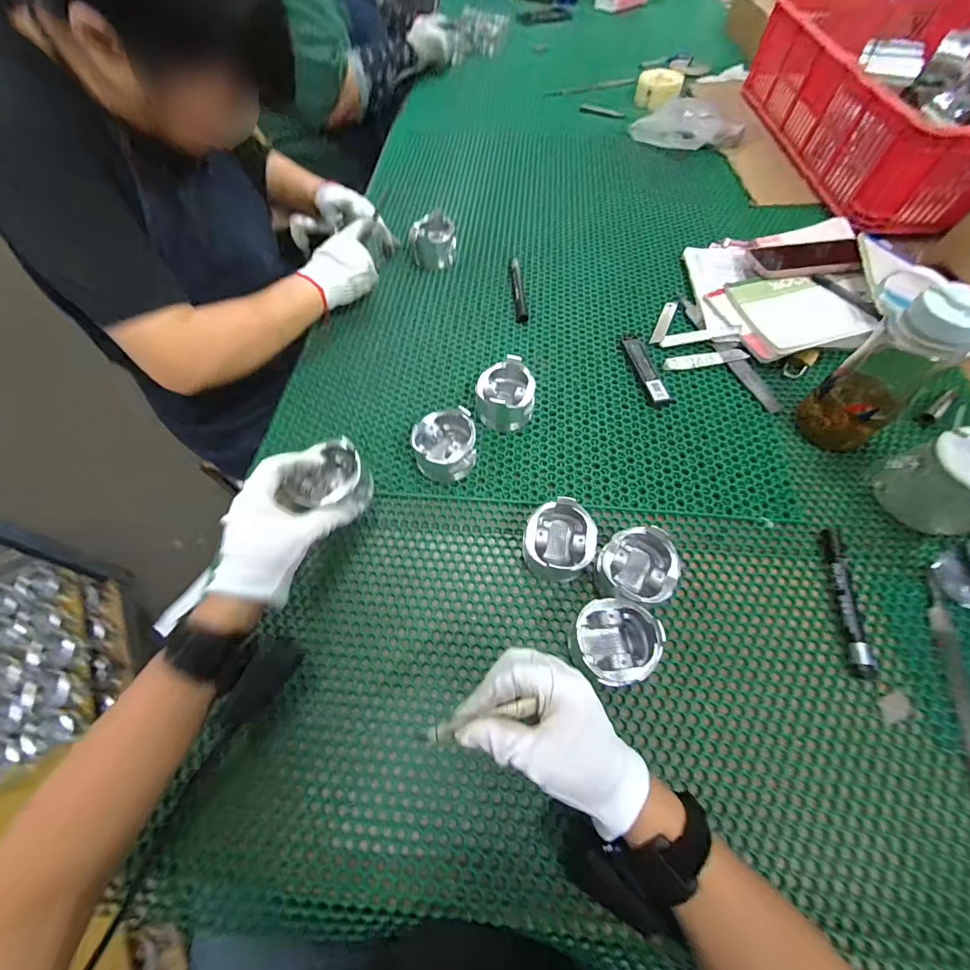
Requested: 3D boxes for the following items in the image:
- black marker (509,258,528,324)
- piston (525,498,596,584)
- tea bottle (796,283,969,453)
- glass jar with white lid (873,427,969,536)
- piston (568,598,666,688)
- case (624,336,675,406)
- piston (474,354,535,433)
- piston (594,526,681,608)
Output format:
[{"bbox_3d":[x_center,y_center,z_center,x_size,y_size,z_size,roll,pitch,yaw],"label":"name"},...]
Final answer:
[{"bbox_3d":[0.052,-0.306,0.641,0.018,0.013,0.142,-3,62,1],"label":"black marker"},{"bbox_3d":[0.076,0.057,0.428,0.073,0.051,0.070,16,64,11],"label":"piston"},{"bbox_3d":[0.420,-0.114,0.435,0.063,0.180,0.076,-30,65,-13],"label":"tea bottle"},{"bbox_3d":[0.473,-0.005,0.414,0.079,0.114,0.095,-21,63,-9],"label":"glass jar with white lid"},{"bbox_3d":[0.118,0.146,0.382,0.069,0.056,0.070,-1,62,2],"label":"piston"},{"bbox_3d":[0.217,-0.159,0.561,0.028,0.011,0.124,-12,62,-4],"label":"case"},{"bbox_3d":[0.026,-0.113,0.521,0.070,0.054,0.075,1,62,3],"label":"piston"},{"bbox_3d":[0.148,0.085,0.413,0.075,0.054,0.071,-1,62,2],"label":"piston"}]

